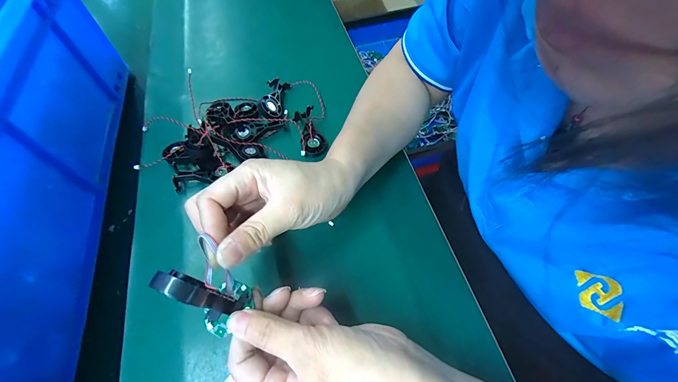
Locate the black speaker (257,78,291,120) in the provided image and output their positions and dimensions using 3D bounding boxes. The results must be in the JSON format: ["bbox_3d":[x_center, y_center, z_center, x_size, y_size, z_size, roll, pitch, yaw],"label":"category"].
[{"bbox_3d":[-0.084,-0.116,0.370,0.027,0.018,0.069,7,60,7],"label":"black speaker"}]

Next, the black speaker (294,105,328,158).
[{"bbox_3d":[-0.033,-0.071,0.345,0.028,0.014,0.064,-15,60,-6],"label":"black speaker"}]

